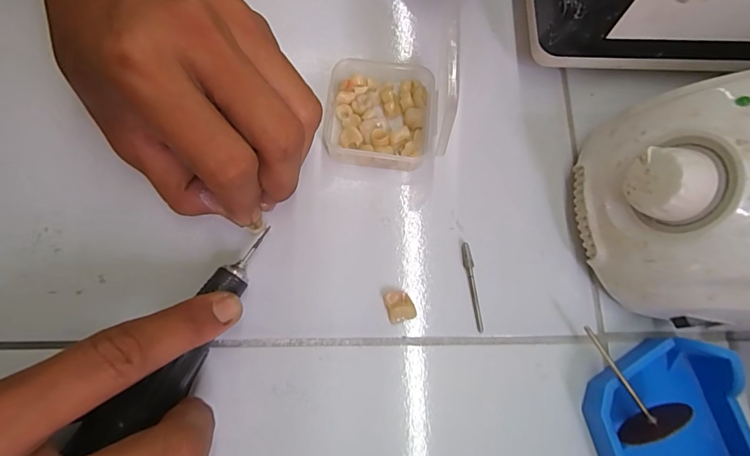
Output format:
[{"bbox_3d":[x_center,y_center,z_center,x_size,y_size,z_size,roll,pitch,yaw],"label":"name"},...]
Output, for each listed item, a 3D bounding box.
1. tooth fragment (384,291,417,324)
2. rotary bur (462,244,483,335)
[{"bbox_3d":[0.012,0.038,0.197,0.013,0.009,0.015,-18,76,-5],"label":"tooth fragment"},{"bbox_3d":[0.049,0.029,0.202,0.004,0.006,0.043,-8,76,-3],"label":"rotary bur"}]

